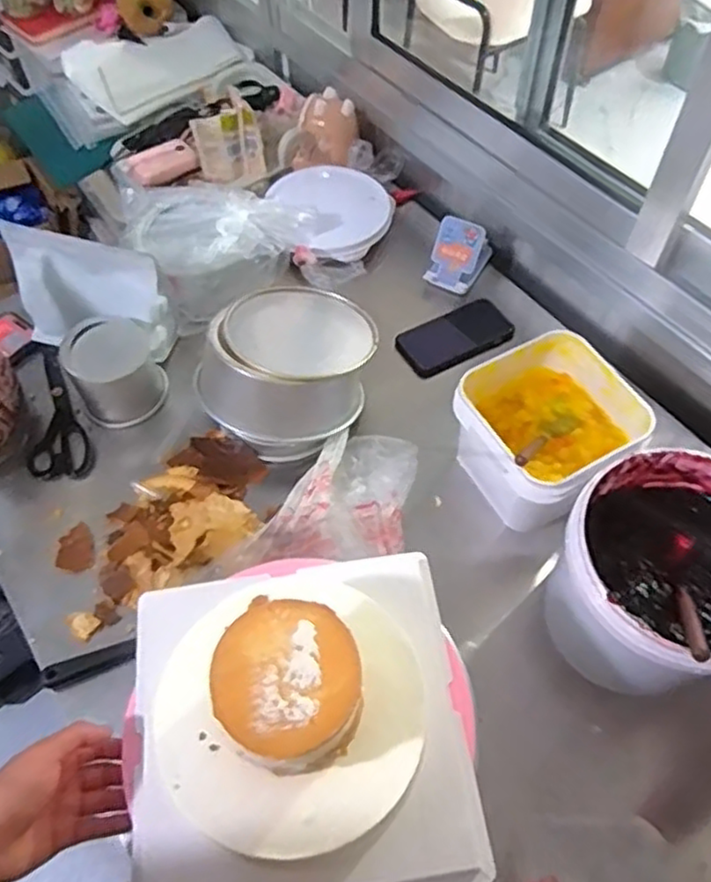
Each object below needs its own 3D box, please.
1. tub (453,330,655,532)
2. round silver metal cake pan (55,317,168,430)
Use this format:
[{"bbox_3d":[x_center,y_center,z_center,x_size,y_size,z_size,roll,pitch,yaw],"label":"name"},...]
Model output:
[{"bbox_3d":[0.215,-0.006,0.796,0.169,0.122,0.169,-29,61,-16],"label":"tub"},{"bbox_3d":[-0.304,-0.086,0.883,0.107,0.099,0.101,0,57,1],"label":"round silver metal cake pan"}]

